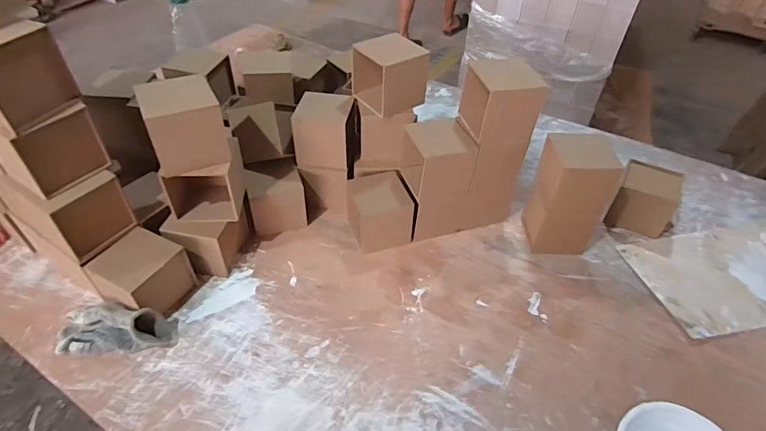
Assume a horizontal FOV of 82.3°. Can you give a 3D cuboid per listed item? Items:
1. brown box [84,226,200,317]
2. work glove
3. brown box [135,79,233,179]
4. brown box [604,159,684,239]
[{"bbox_3d":[-0.418,0.109,0.765,0.108,0.119,0.121,20,46,17],"label":"brown box"},{"bbox_3d":[-0.440,0.183,0.717,0.184,0.069,0.060,-2,44,-6],"label":"work glove"},{"bbox_3d":[-0.322,-0.150,0.715,0.116,0.118,0.104,-15,46,-18],"label":"brown box"},{"bbox_3d":[0.581,-0.039,0.961,0.131,0.113,0.113,22,46,19],"label":"brown box"}]

